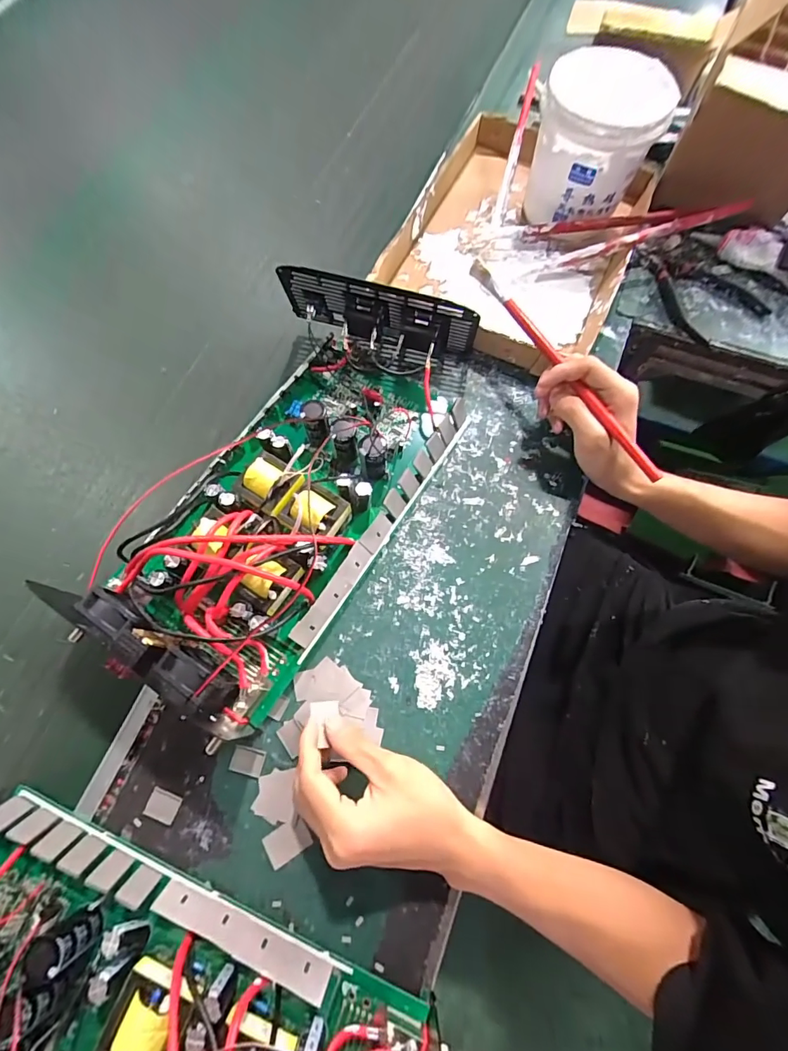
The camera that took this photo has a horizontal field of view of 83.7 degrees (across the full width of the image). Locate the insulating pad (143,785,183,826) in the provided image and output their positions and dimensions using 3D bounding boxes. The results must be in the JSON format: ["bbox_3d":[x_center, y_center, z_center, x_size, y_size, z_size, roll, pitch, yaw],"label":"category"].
[{"bbox_3d":[-0.174,0.211,0.331,0.024,0.004,0.020,18,71,6],"label":"insulating pad"}]

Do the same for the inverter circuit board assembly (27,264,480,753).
[{"bbox_3d":[-0.081,-0.058,0.384,0.195,0.077,0.409,30,73,10],"label":"inverter circuit board assembly"}]

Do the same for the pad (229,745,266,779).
[{"bbox_3d":[-0.113,0.182,0.339,0.024,0.004,0.018,13,71,4],"label":"pad"}]

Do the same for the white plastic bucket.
[{"bbox_3d":[0.207,-0.392,0.467,0.112,0.131,0.126,24,72,8],"label":"white plastic bucket"}]

